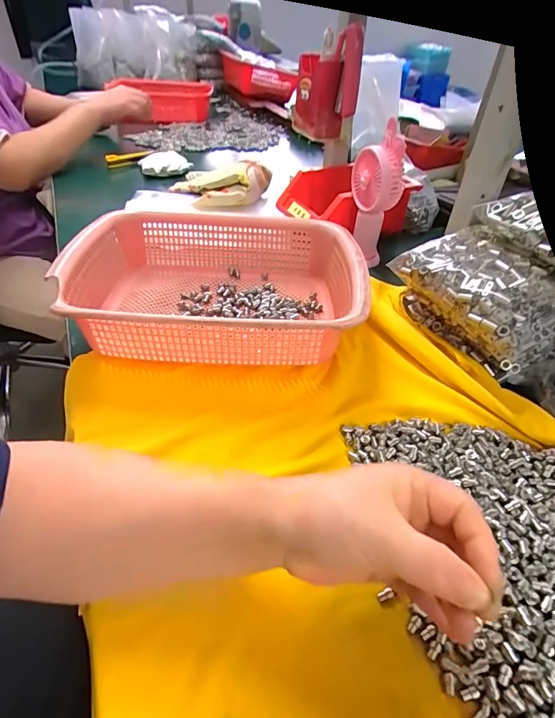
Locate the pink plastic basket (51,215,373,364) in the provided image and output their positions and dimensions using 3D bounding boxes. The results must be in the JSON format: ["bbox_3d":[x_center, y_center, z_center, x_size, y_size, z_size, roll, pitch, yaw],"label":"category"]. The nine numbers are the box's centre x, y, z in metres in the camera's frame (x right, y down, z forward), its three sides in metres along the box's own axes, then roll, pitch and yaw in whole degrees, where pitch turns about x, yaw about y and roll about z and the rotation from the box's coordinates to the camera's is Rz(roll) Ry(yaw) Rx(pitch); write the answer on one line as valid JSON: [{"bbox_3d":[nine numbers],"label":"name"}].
[{"bbox_3d":[-0.061,-0.080,0.437,0.291,0.076,0.219,1,42,-2],"label":"pink plastic basket"}]

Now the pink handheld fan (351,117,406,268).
[{"bbox_3d":[0.125,-0.208,0.527,0.035,0.166,0.061,-14,45,-18],"label":"pink handheld fan"}]

